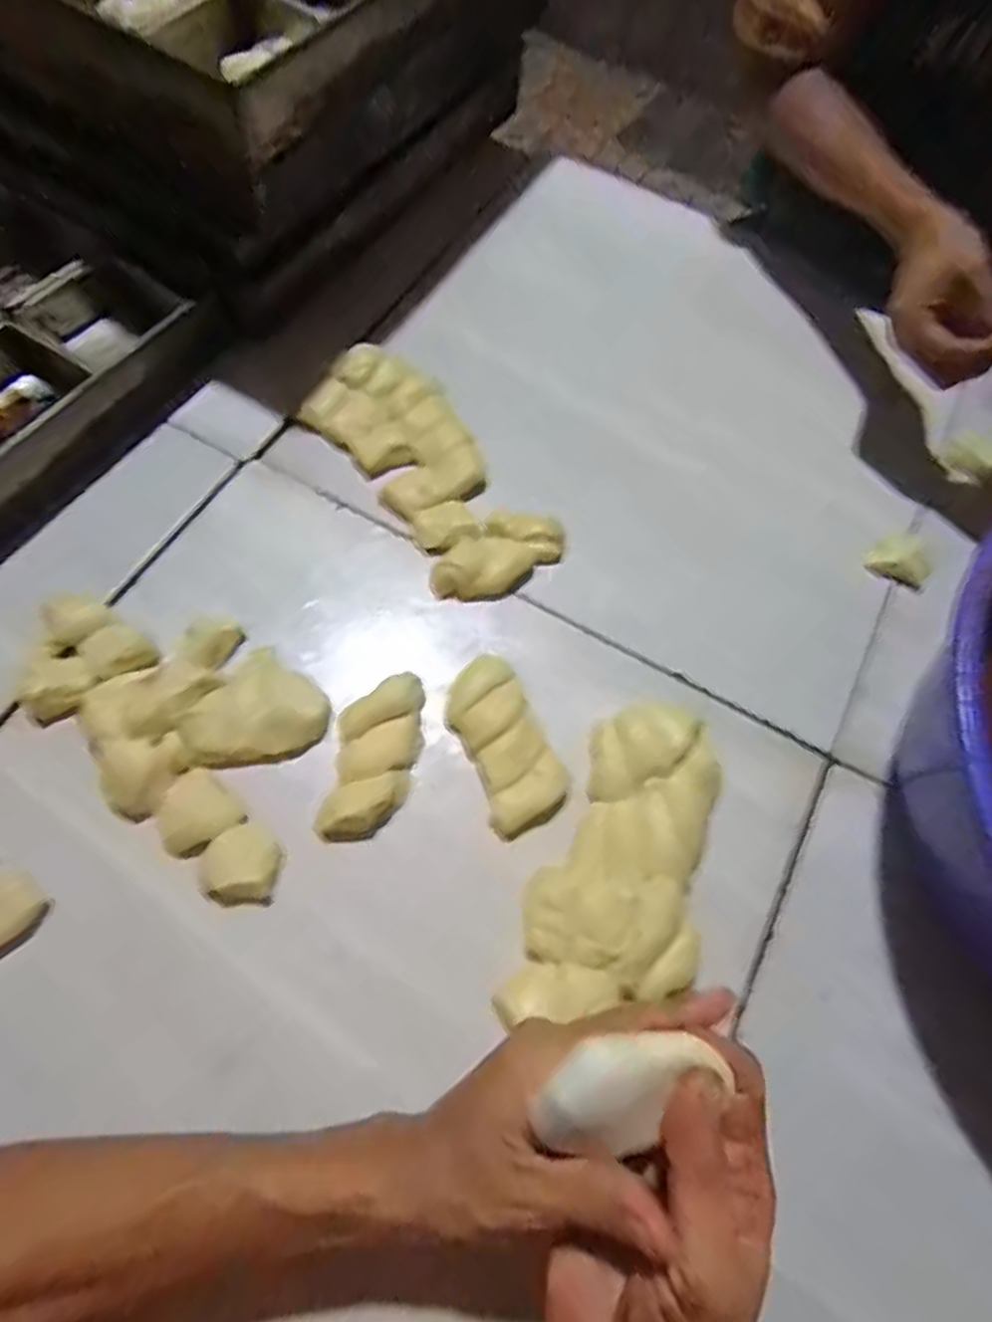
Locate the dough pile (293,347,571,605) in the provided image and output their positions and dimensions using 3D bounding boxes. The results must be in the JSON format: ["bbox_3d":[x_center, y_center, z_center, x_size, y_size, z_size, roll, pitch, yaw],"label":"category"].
[{"bbox_3d":[-0.057,-0.155,0.543,0.105,0.023,0.243,-33,74,-14],"label":"dough pile"}]

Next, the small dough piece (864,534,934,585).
[{"bbox_3d":[0.321,-0.082,0.537,0.044,0.030,0.025,29,69,7],"label":"small dough piece"}]

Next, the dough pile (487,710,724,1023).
[{"bbox_3d":[0.083,0.126,0.433,0.102,0.035,0.205,18,68,3],"label":"dough pile"}]

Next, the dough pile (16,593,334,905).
[{"bbox_3d":[-0.202,0.037,0.446,0.227,0.030,0.130,37,70,10],"label":"dough pile"}]

